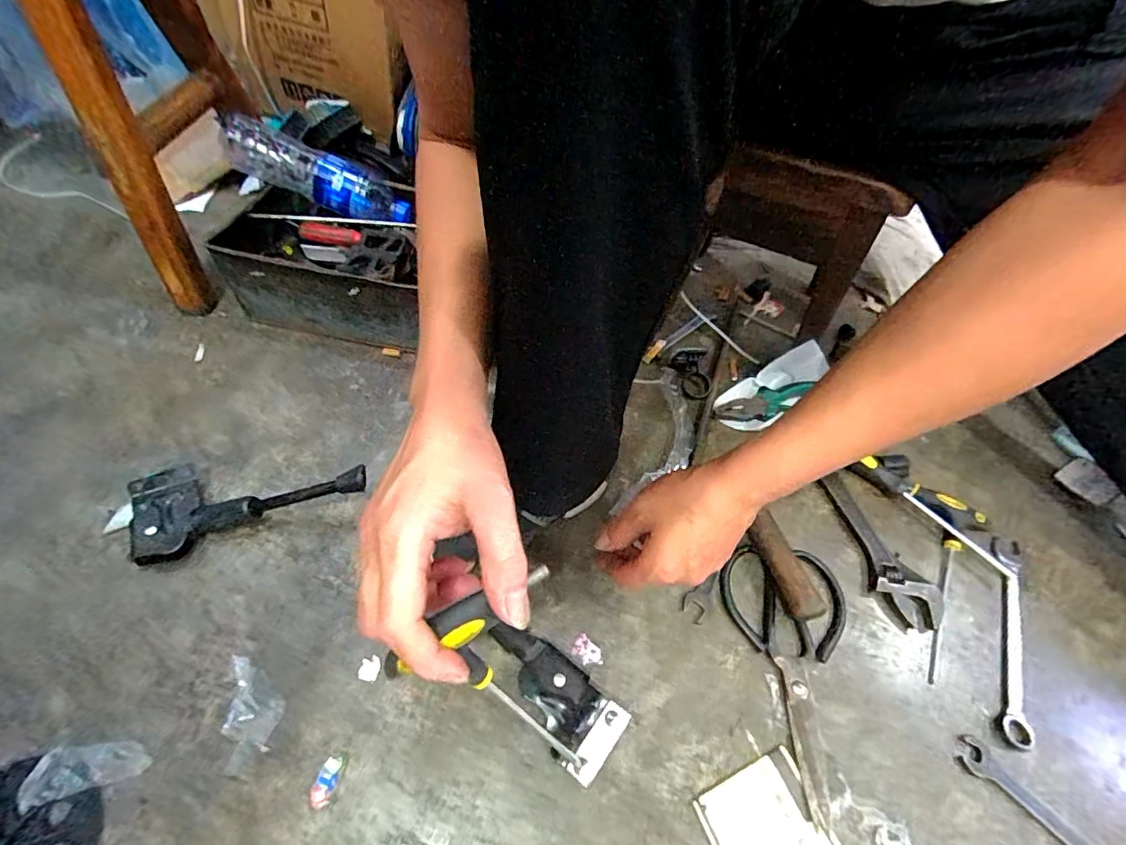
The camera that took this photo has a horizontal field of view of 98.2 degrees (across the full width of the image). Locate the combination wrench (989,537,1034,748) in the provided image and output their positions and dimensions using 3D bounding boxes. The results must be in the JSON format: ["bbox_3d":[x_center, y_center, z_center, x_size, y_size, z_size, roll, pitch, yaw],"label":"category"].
[{"bbox_3d":[0.439,0.201,0.478,0.033,0.015,0.211,25,56,13],"label":"combination wrench"}]

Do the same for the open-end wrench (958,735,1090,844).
[{"bbox_3d":[0.397,0.324,0.391,0.150,0.004,0.029,40,61,22],"label":"open-end wrench"}]

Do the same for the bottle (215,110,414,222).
[{"bbox_3d":[-0.320,-0.322,0.636,0.228,0.073,0.056,21,54,-5],"label":"bottle"}]

